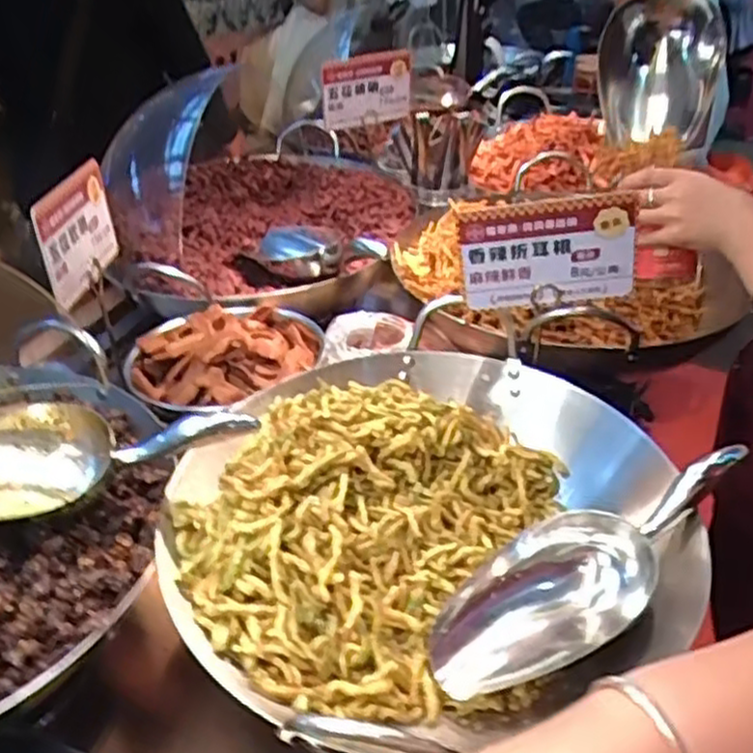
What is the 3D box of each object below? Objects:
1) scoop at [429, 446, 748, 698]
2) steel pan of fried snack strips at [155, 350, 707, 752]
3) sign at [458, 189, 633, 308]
[{"bbox_3d":[0.154,0.140,0.546,0.256,0.045,0.093,-34,40,-6],"label":"scoop"},{"bbox_3d":[0.029,0.109,0.589,0.368,0.107,0.294,-15,36,-18],"label":"steel pan of fried snack strips"},{"bbox_3d":[0.137,-0.099,0.621,0.134,0.101,0.011,-4,40,12],"label":"sign"}]

